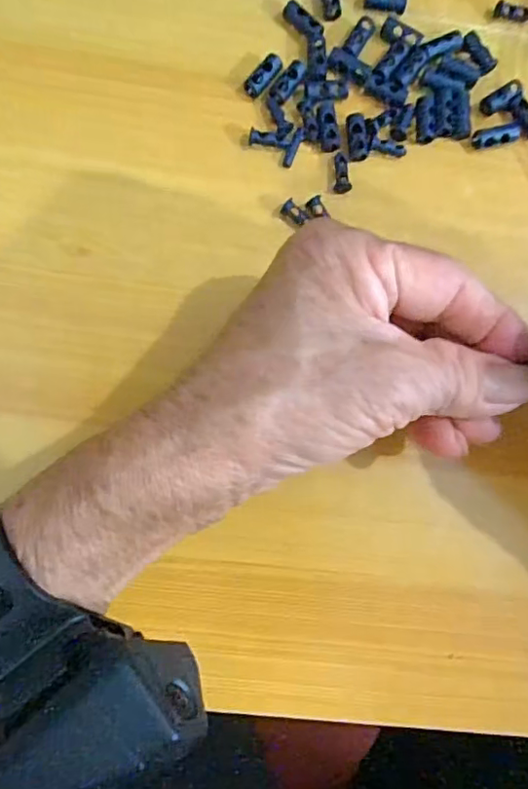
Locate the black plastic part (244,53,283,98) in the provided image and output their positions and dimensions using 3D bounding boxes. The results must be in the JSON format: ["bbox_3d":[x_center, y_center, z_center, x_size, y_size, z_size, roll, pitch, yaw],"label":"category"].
[{"bbox_3d":[0.000,-0.134,0.236,0.008,0.007,0.019,42,82,0],"label":"black plastic part"}]

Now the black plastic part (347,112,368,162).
[{"bbox_3d":[0.039,-0.109,0.234,0.008,0.004,0.019,-6,84,-6],"label":"black plastic part"}]

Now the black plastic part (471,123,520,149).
[{"bbox_3d":[0.100,-0.111,0.240,0.019,0.005,0.008,-9,84,9],"label":"black plastic part"}]

